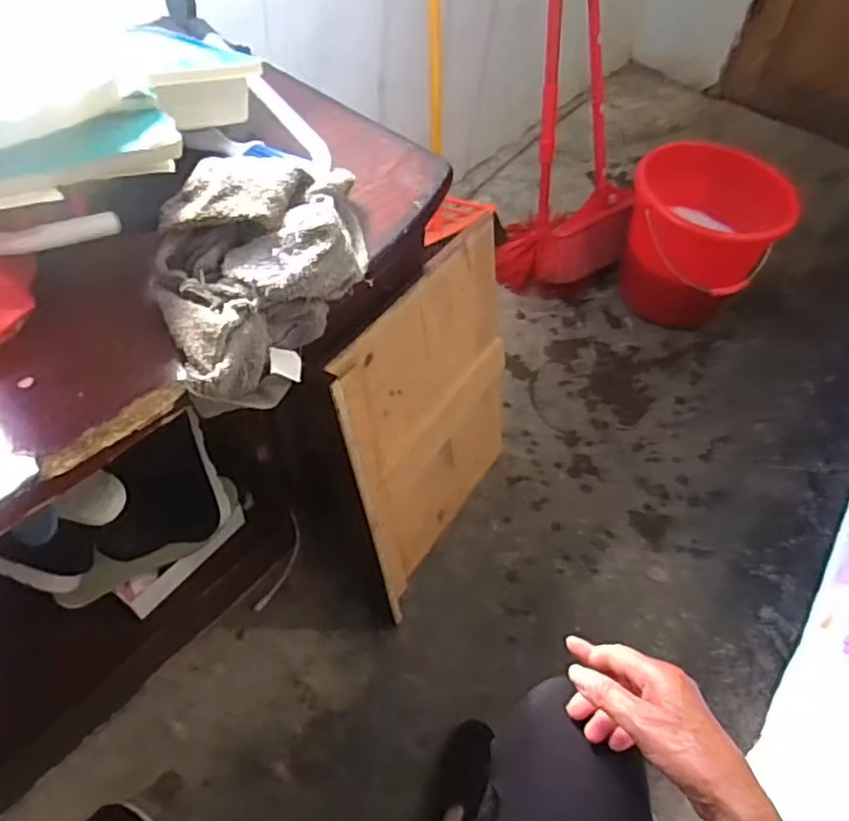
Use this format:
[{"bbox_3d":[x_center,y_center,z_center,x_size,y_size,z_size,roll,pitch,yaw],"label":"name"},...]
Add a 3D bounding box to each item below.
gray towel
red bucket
[{"bbox_3d":[-0.115,-0.104,0.490,0.161,0.108,0.168,-11,53,-15],"label":"gray towel"},{"bbox_3d":[0.538,-0.347,1.300,0.258,0.267,0.258,3,50,-4],"label":"red bucket"}]

